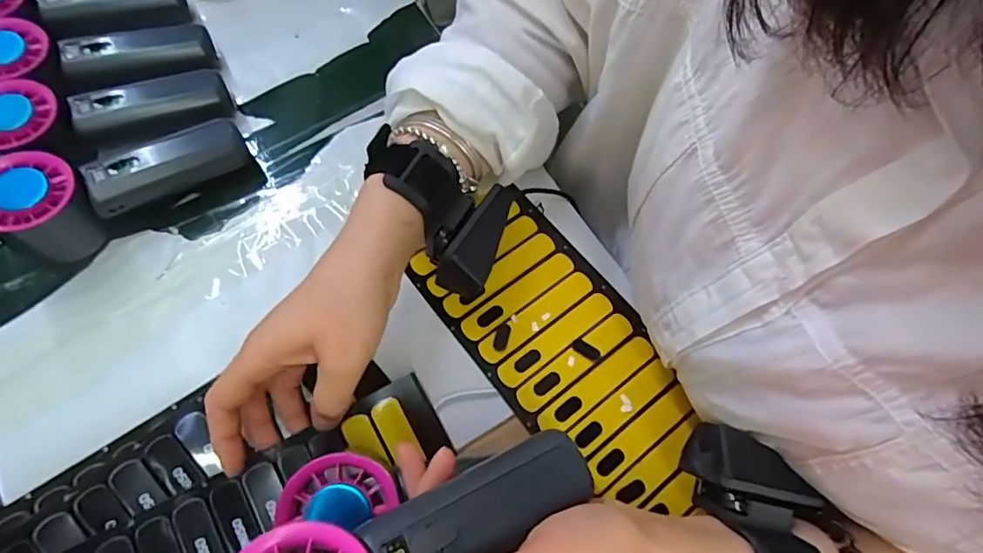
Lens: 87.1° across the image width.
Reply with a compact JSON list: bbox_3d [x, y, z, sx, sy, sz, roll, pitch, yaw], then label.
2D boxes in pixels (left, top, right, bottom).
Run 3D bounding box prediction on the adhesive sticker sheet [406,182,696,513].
[{"bbox_3d":[0.048,0.047,0.339,0.102,0.006,0.205,-35,71,-15],"label":"adhesive sticker sheet"}]

